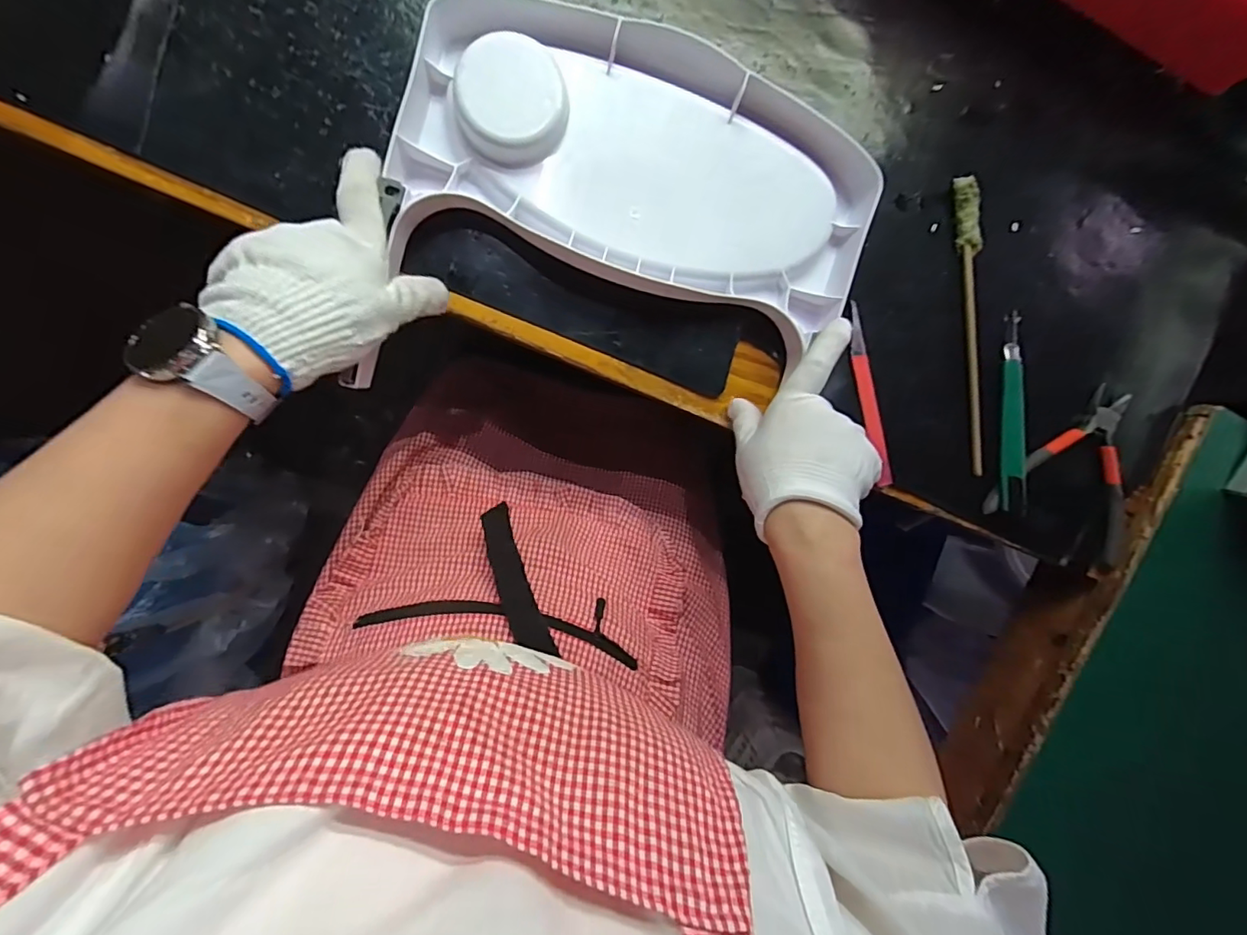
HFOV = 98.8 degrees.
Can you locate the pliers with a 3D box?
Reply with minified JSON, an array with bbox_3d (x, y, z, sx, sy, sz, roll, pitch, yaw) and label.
[{"bbox_3d":[0.392,-0.003,0.458,0.135,0.012,0.142,23,92,-9],"label":"pliers"}]

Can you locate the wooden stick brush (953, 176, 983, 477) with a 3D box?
[{"bbox_3d":[0.288,-0.112,0.435,0.016,0.018,0.235,-10,97,-7],"label":"wooden stick brush"}]

